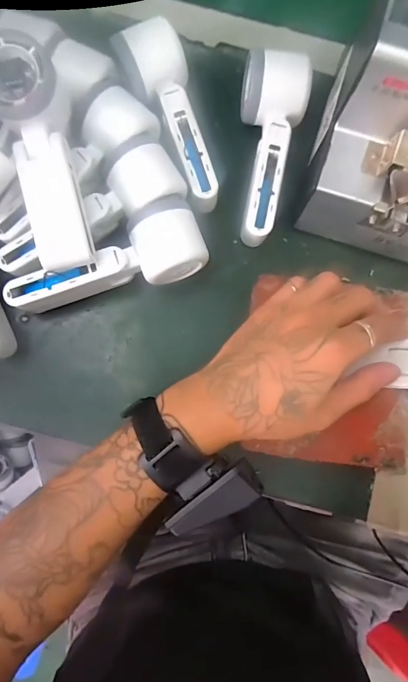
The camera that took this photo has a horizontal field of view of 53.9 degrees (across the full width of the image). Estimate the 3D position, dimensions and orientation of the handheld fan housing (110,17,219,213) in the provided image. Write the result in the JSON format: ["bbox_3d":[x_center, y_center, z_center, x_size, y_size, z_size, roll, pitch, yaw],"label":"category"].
[{"bbox_3d":[-0.032,-0.190,0.350,0.055,0.051,0.147,-14,83,-3],"label":"handheld fan housing"}]

